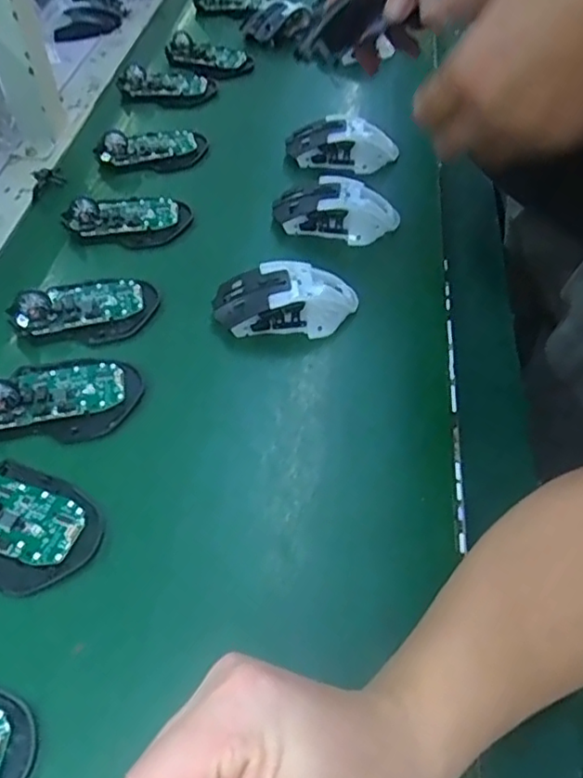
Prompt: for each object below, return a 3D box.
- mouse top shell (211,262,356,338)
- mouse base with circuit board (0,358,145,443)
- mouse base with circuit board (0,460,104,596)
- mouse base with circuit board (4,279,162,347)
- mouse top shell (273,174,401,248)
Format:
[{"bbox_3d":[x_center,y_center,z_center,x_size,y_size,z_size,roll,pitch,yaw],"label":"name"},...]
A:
[{"bbox_3d":[-0.005,-0.071,0.505,0.116,0.039,0.062,2,52,-1],"label":"mouse top shell"},{"bbox_3d":[-0.169,0.001,0.453,0.112,0.022,0.073,2,52,-1],"label":"mouse base with circuit board"},{"bbox_3d":[-0.178,0.079,0.389,0.112,0.023,0.074,20,54,13],"label":"mouse base with circuit board"},{"bbox_3d":[-0.171,-0.069,0.510,0.114,0.022,0.066,-2,52,-3],"label":"mouse base with circuit board"},{"bbox_3d":[0.042,-0.168,0.585,0.117,0.041,0.059,10,52,6],"label":"mouse top shell"}]

